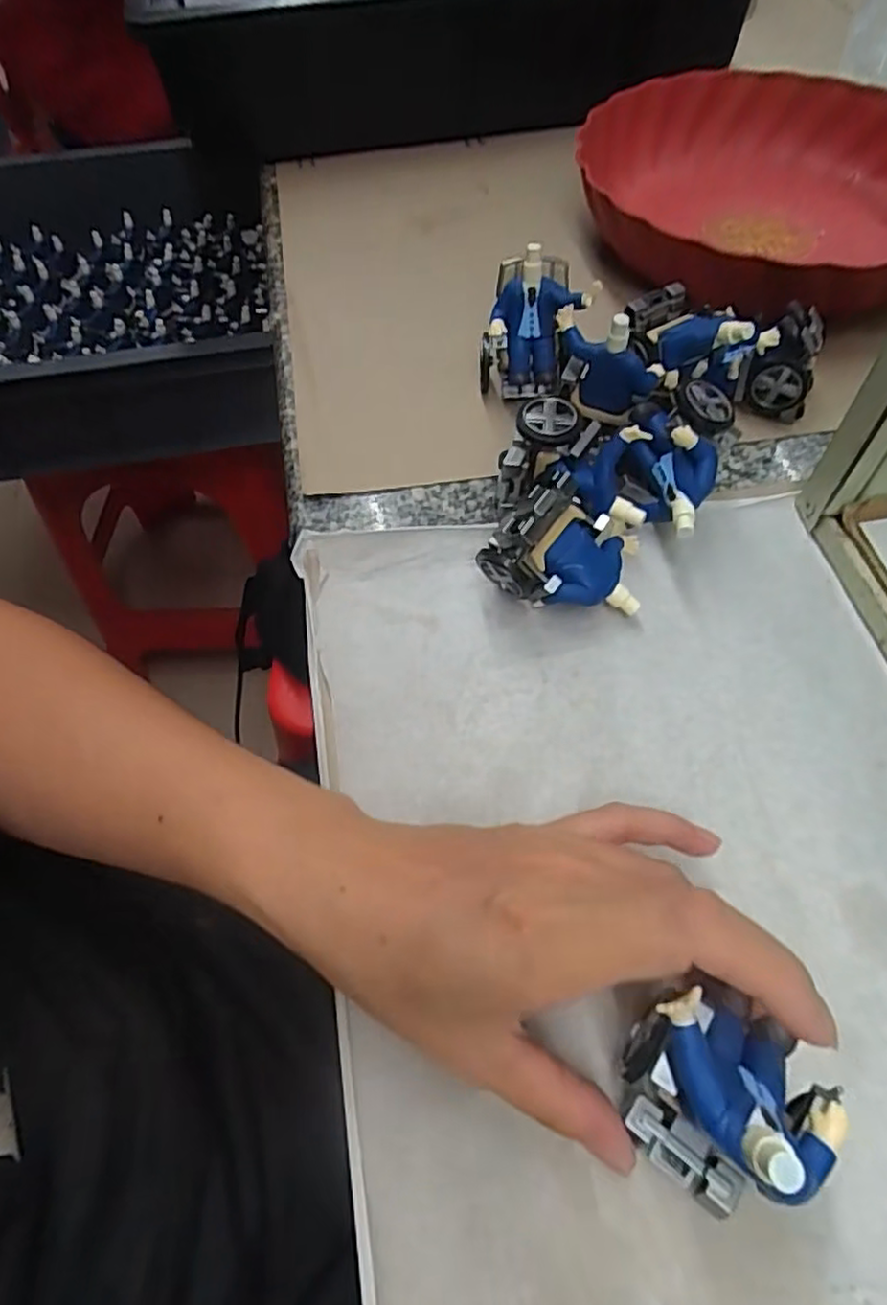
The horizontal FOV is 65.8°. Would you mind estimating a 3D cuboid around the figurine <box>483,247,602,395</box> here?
[{"bbox_3d":[0.047,-0.161,0.345,0.051,0.064,0.046,8,58,6],"label":"figurine"}]

